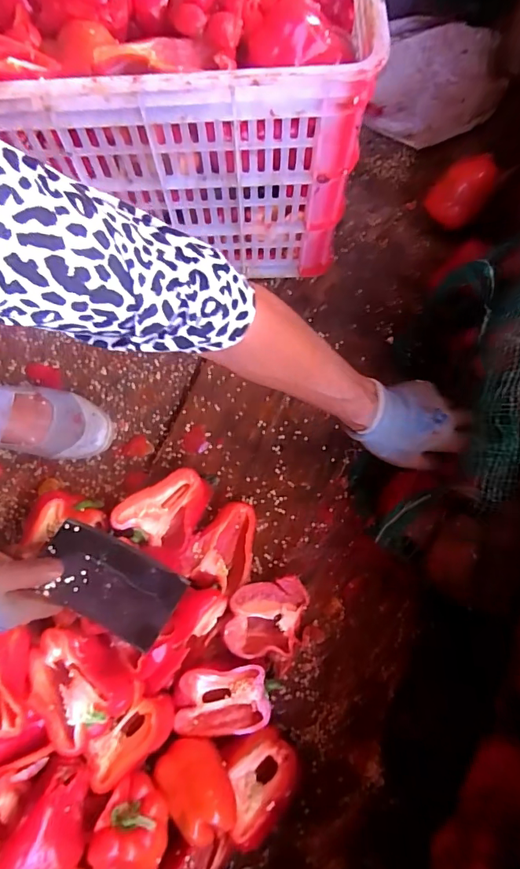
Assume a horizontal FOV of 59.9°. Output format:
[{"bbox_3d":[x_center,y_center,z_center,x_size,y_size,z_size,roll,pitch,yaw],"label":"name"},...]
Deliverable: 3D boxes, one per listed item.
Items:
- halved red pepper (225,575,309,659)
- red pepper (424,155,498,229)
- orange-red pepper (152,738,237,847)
[{"bbox_3d":[0.009,0.213,0.530,0.090,0.058,0.082,0,76,-1],"label":"halved red pepper"},{"bbox_3d":[0.282,-0.342,0.643,0.073,0.086,0.068,0,76,-1],"label":"red pepper"},{"bbox_3d":[-0.066,0.364,0.461,0.065,0.044,0.090,-39,79,-10],"label":"orange-red pepper"}]

